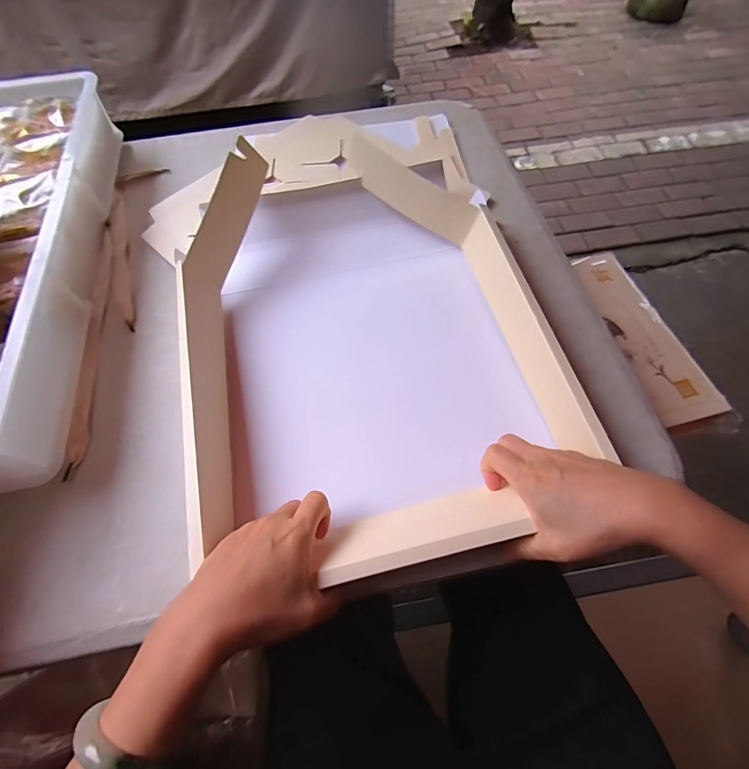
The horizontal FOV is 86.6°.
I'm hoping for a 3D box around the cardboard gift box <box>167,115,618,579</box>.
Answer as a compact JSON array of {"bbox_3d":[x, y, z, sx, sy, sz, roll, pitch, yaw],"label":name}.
[{"bbox_3d":[-0.011,-0.059,0.416,0.346,0.098,0.455,-11,62,-4],"label":"cardboard gift box"}]

